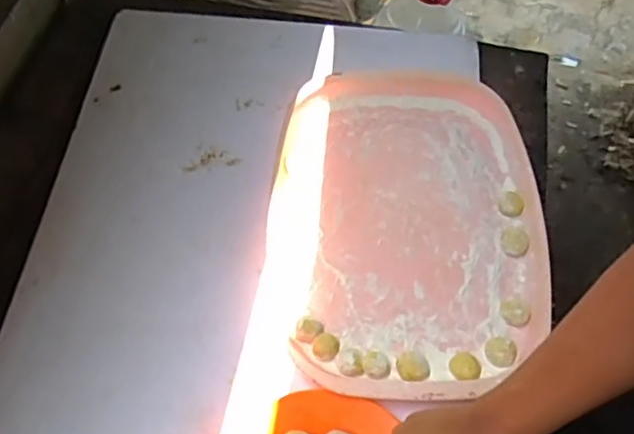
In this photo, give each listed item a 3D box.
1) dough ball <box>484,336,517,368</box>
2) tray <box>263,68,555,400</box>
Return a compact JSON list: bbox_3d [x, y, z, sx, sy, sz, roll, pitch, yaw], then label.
[{"bbox_3d":[0.190,0.140,0.651,0.031,0.018,0.027,22,64,13],"label":"dough ball"},{"bbox_3d":[0.100,0.000,0.721,0.307,0.031,0.398,-2,61,0],"label":"tray"}]

